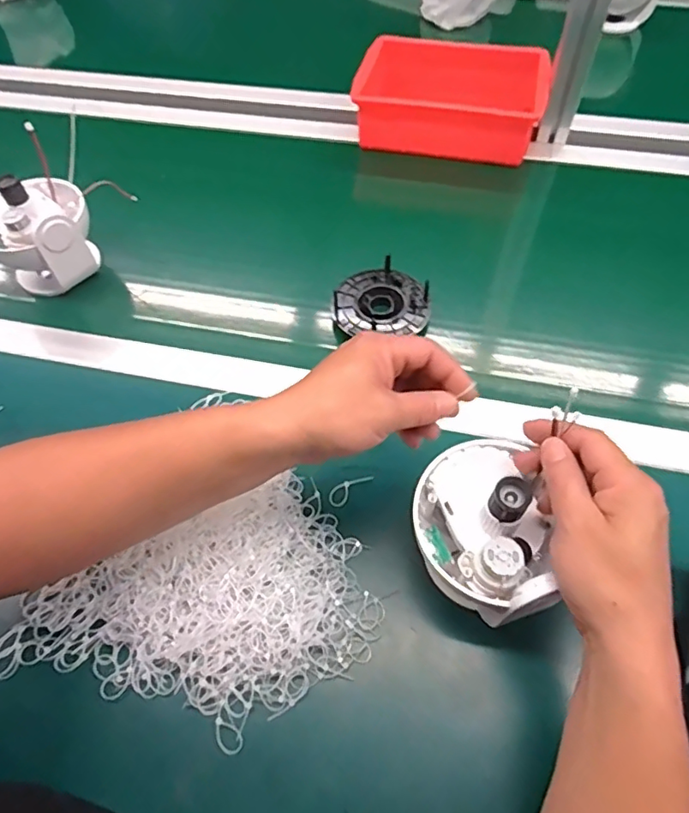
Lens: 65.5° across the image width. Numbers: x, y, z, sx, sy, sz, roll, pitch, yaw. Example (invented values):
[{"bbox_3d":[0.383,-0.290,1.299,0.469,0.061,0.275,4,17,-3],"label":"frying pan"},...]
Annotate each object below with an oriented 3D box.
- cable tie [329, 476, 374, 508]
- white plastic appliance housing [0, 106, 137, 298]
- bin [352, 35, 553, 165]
[{"bbox_3d":[0.004,0.070,0.464,0.043,0.004,0.016,-39,64,-20],"label":"cable tie"},{"bbox_3d":[-0.335,-0.199,0.603,0.116,0.120,0.117,10,59,9],"label":"white plastic appliance housing"},{"bbox_3d":[0.144,-0.423,0.736,0.232,0.073,0.158,12,59,10],"label":"bin"}]

